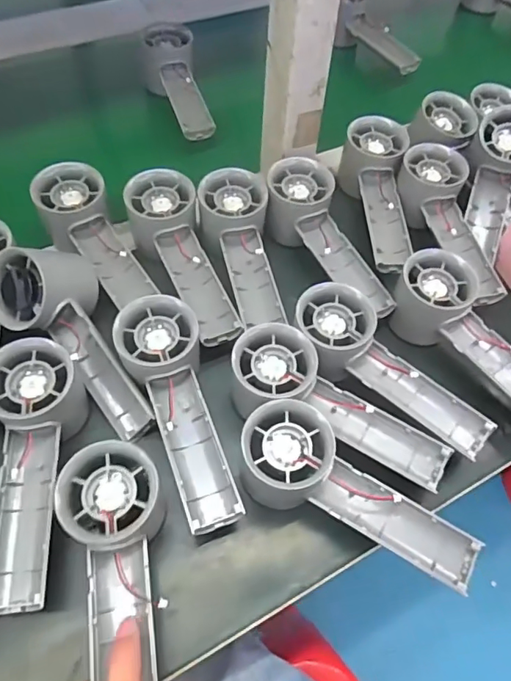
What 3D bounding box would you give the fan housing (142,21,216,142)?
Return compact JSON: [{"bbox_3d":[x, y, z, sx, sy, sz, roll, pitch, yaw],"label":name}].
[{"bbox_3d":[-0.085,-0.274,0.551,0.056,0.054,0.147,-10,60,-10],"label":"fan housing"}]

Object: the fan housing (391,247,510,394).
[{"bbox_3d":[0.174,0.002,0.396,0.056,0.061,0.156,-39,69,-23],"label":"fan housing"}]

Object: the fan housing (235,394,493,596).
[{"bbox_3d":[0.061,0.100,0.322,0.157,0.033,0.063,33,61,0],"label":"fan housing"}]

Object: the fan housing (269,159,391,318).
[{"bbox_3d":[0.056,-0.085,0.433,0.059,0.051,0.154,-18,62,-14],"label":"fan housing"}]

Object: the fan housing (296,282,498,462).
[{"bbox_3d":[0.093,0.024,0.370,0.156,0.036,0.053,40,64,5],"label":"fan housing"}]

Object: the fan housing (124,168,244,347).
[{"bbox_3d":[-0.057,-0.064,0.421,0.054,0.041,0.153,-22,76,-16],"label":"fan housing"}]

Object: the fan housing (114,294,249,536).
[{"bbox_3d":[-0.051,0.043,0.338,0.055,0.037,0.158,-16,61,-13],"label":"fan housing"}]

